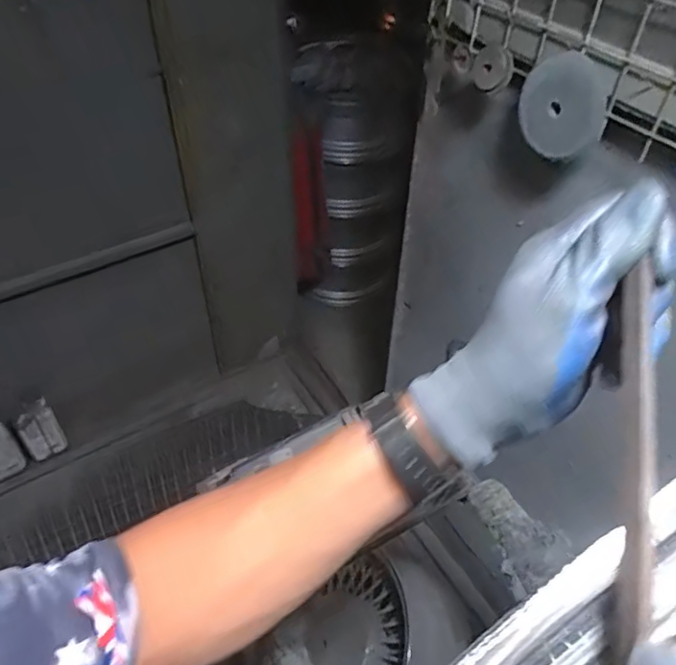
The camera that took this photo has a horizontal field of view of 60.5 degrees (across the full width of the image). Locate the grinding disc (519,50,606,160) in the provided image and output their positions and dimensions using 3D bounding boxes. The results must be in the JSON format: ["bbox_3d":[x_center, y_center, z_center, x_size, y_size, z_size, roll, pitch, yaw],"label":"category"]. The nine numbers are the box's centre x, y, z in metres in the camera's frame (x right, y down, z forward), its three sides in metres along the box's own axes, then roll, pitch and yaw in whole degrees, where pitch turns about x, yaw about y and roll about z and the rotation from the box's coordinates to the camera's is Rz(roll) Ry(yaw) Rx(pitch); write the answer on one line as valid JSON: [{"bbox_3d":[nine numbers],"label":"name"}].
[{"bbox_3d":[0.243,-0.246,0.635,0.012,0.104,0.096,-21,9,-39],"label":"grinding disc"}]

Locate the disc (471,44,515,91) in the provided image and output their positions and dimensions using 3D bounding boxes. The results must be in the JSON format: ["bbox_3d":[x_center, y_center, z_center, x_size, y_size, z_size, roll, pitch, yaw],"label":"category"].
[{"bbox_3d":[0.183,-0.320,0.698,0.018,0.053,0.057,-14,69,-37],"label":"disc"}]

